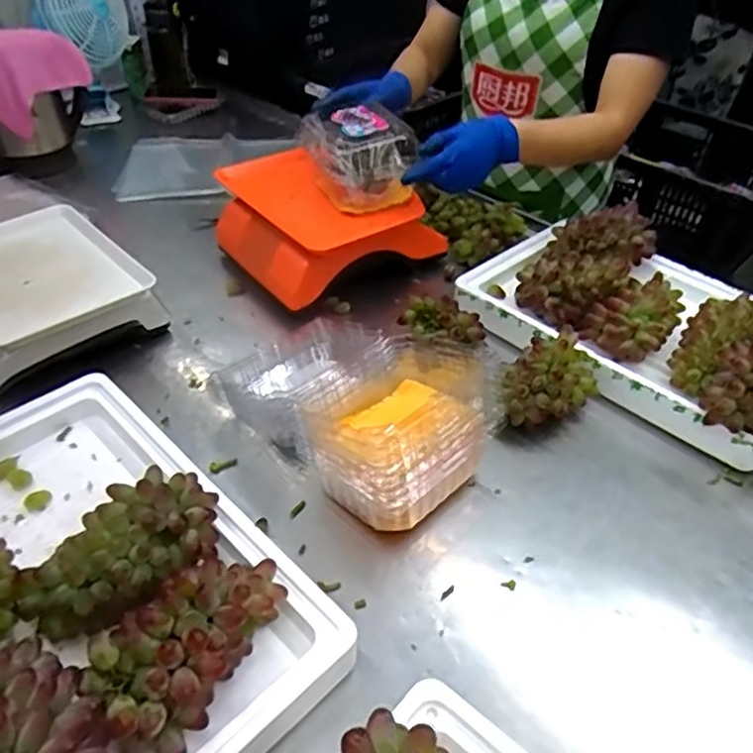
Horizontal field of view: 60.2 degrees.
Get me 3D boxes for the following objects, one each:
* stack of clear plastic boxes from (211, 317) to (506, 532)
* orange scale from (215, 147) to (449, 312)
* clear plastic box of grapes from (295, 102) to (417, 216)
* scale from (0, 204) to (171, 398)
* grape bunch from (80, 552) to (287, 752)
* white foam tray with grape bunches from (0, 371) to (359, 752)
[{"bbox_3d":[-0.028,0.015,0.715,0.188,0.147,0.304,-30,51,-32],"label":"stack of clear plastic boxes"},{"bbox_3d":[-0.075,-0.249,0.993,0.285,0.113,0.265,-24,48,-28],"label":"orange scale"},{"bbox_3d":[-0.024,-0.314,0.926,0.125,0.110,0.151,-11,43,-16],"label":"clear plastic box of grapes"},{"bbox_3d":[-0.467,-0.109,0.841,0.286,0.098,0.267,32,48,29],"label":"scale"},{"bbox_3d":[-0.147,0.201,0.508,0.089,0.060,0.168,22,44,20],"label":"grape bunch"},{"bbox_3d":[-0.283,0.147,0.561,0.298,0.095,0.484,-32,52,-33],"label":"white foam tray with grape bunches"}]

